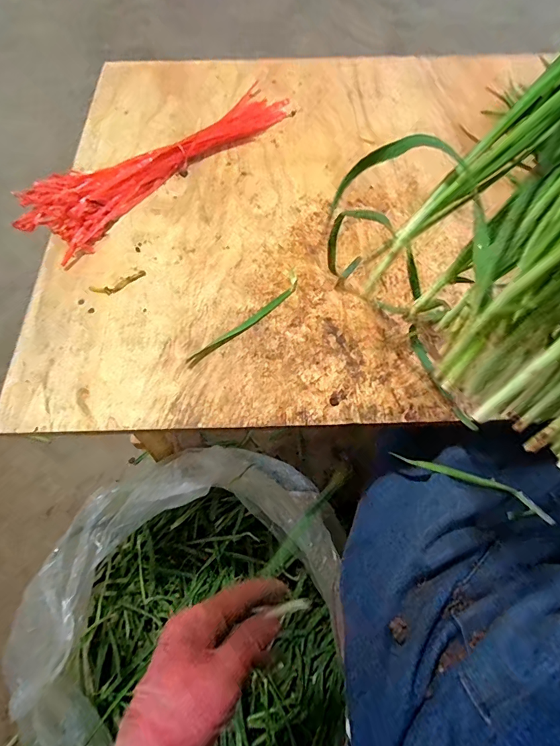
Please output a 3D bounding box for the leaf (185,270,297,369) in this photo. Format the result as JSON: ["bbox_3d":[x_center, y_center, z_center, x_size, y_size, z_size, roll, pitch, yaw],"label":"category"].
[{"bbox_3d":[-0.032,-0.054,0.411,0.018,0.004,0.148,40,70,17],"label":"leaf"}]

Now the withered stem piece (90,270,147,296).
[{"bbox_3d":[-0.172,-0.096,0.431,0.059,0.004,0.017,-22,66,-11],"label":"withered stem piece"}]

